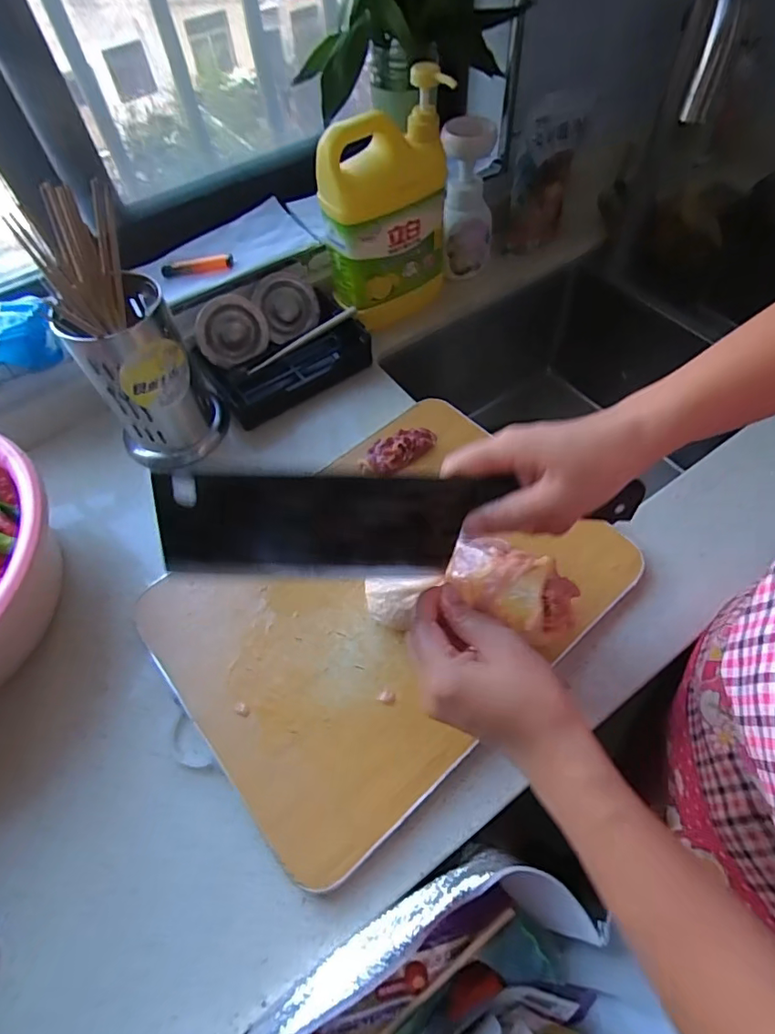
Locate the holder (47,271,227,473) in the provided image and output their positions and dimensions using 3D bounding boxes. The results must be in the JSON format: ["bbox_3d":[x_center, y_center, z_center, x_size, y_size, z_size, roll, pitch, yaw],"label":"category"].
[{"bbox_3d":[-0.248,-0.142,0.533,0.110,0.166,0.105,-29,63,-14],"label":"holder"}]

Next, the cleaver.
[{"bbox_3d":[0.011,0.003,0.326,0.285,0.086,0.024,-2,40,-9],"label":"cleaver"}]

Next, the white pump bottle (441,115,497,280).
[{"bbox_3d":[0.102,-0.402,0.654,0.067,0.167,0.078,6,60,6],"label":"white pump bottle"}]

